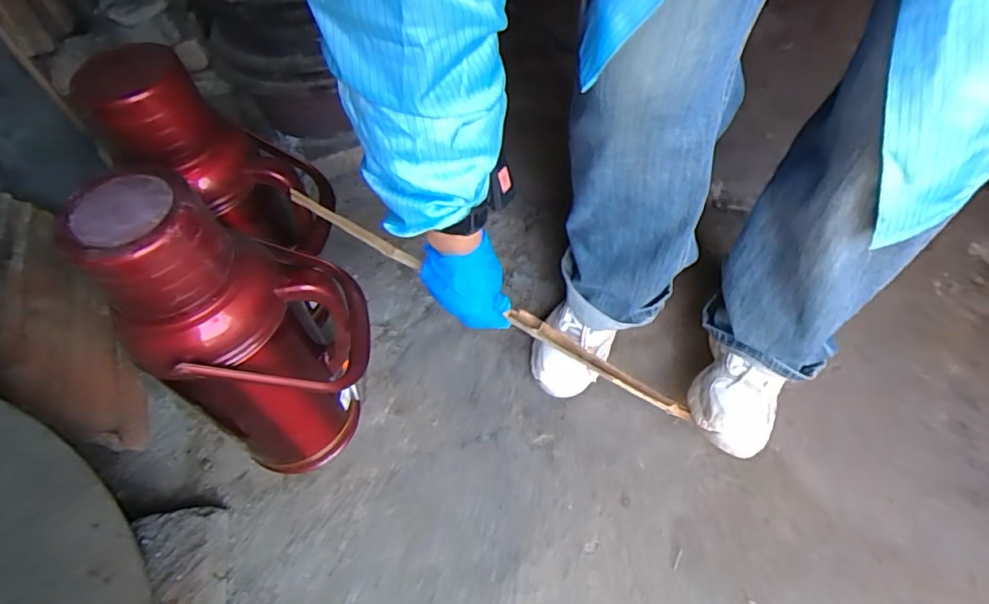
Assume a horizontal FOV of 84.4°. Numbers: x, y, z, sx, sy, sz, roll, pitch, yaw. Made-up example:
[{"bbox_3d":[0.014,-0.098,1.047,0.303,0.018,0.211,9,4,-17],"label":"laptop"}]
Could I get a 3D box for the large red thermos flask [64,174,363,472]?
[{"bbox_3d":[-0.236,0.042,0.580,0.194,0.416,0.150,-12,57,-5],"label":"large red thermos flask"}]

